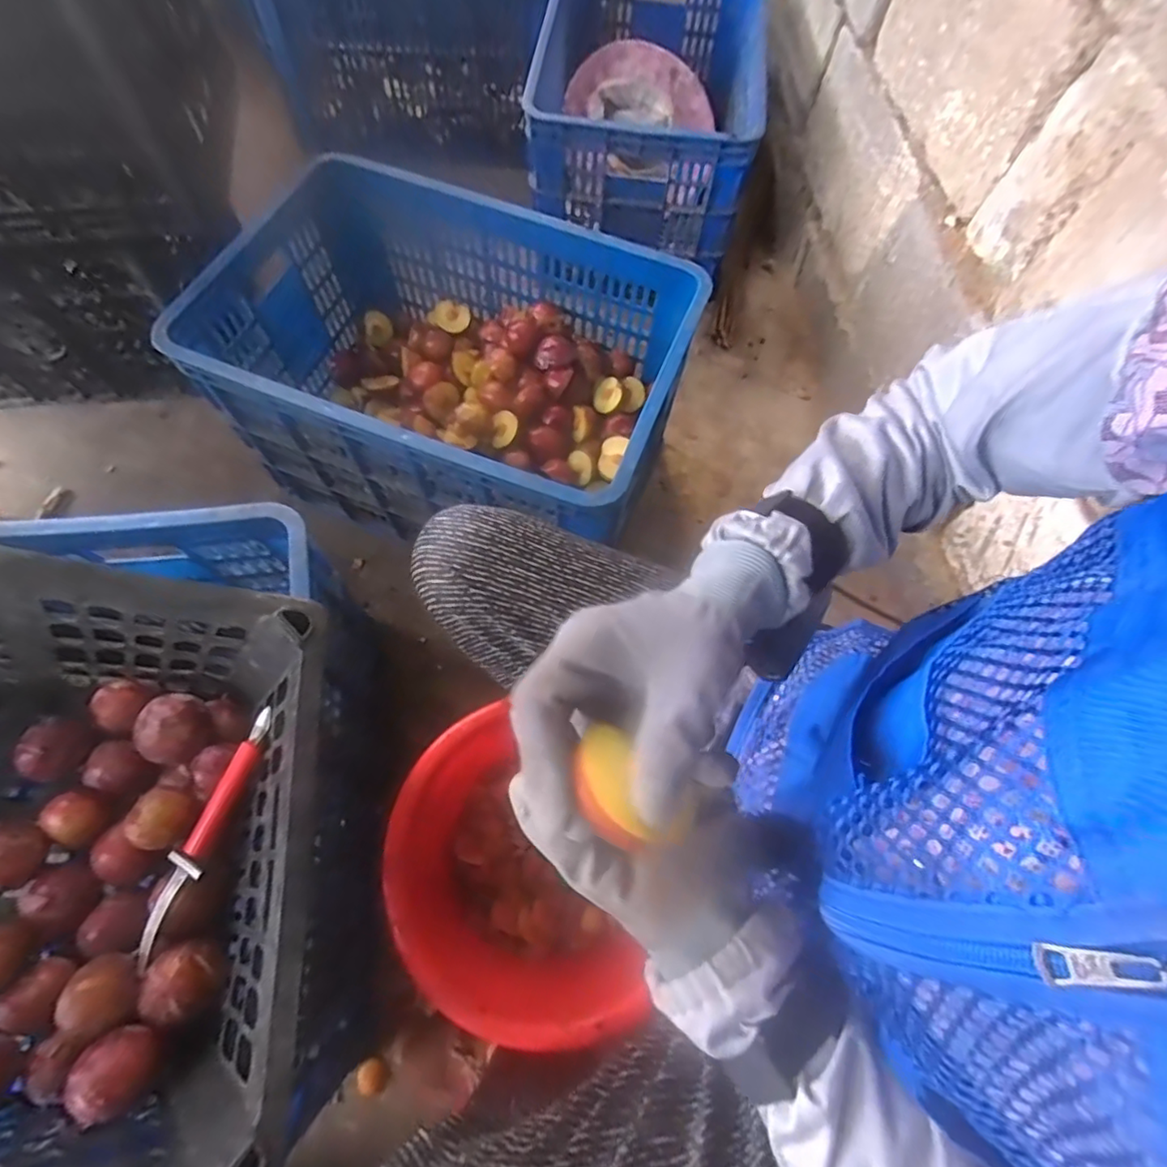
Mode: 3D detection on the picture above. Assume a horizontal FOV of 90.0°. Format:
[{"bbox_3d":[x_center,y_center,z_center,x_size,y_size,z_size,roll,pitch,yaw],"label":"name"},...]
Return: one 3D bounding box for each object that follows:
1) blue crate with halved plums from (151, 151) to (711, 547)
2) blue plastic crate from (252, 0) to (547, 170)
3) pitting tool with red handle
[{"bbox_3d":[-0.164,-0.266,0.769,0.533,0.251,0.361,20,67,6],"label":"blue crate with halved plums"},{"bbox_3d":[-0.336,-1.126,1.164,0.527,0.308,0.391,1,67,-2],"label":"blue plastic crate"},{"bbox_3d":[-0.312,0.204,0.483,0.030,0.036,0.202,17,67,4],"label":"pitting tool with red handle"}]

